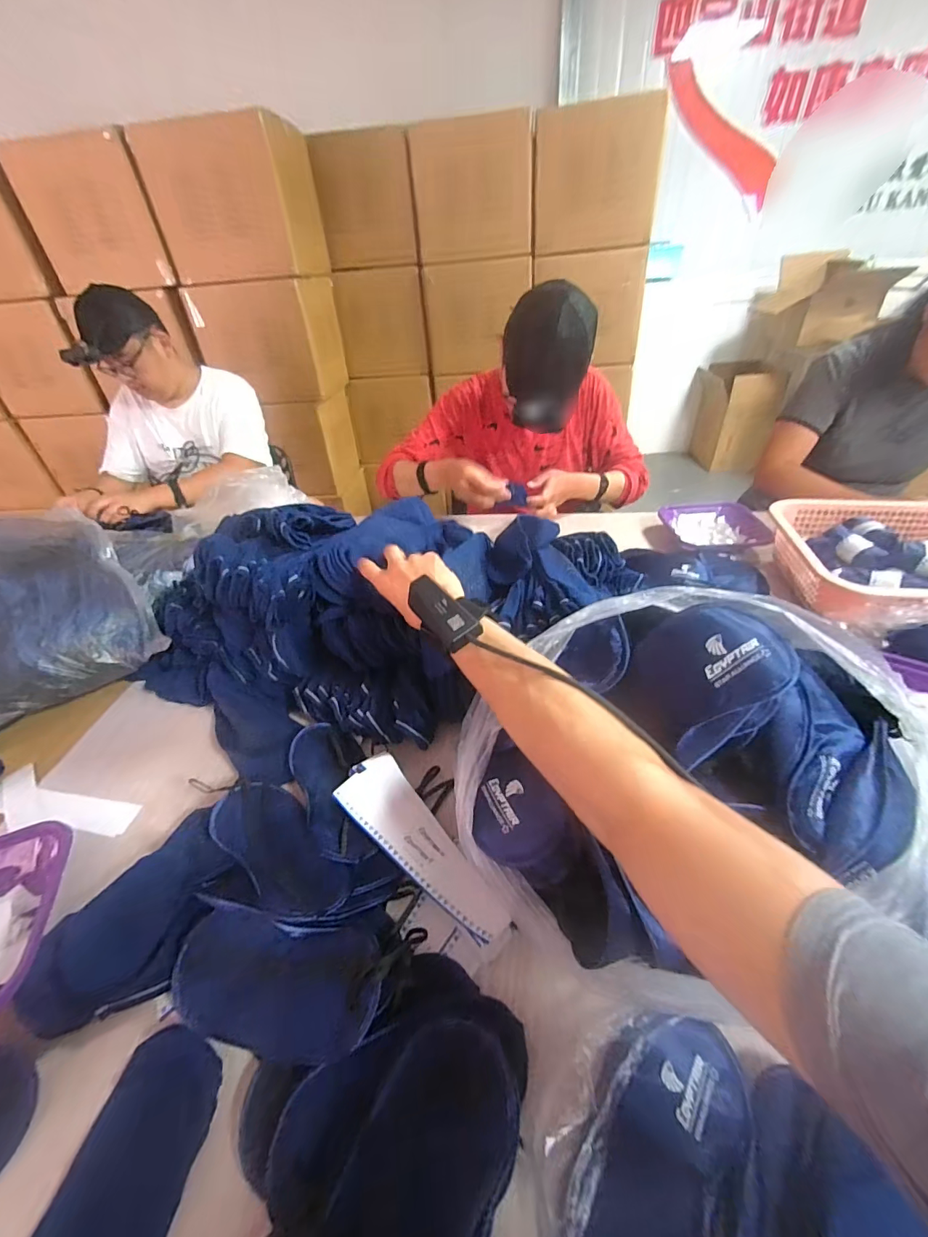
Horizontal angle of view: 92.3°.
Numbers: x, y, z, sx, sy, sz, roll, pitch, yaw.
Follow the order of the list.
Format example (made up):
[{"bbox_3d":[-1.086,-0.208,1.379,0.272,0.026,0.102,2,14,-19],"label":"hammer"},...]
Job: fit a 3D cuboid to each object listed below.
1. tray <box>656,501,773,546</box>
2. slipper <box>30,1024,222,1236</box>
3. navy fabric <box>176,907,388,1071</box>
[{"bbox_3d":[0.534,-0.187,0.951,0.201,0.040,0.162,-6,39,-2],"label":"tray"},{"bbox_3d":[-0.241,0.403,0.287,0.094,0.020,0.200,2,39,8],"label":"slipper"},{"bbox_3d":[-0.157,0.302,0.371,0.181,0.037,0.080,4,39,10],"label":"navy fabric"}]

